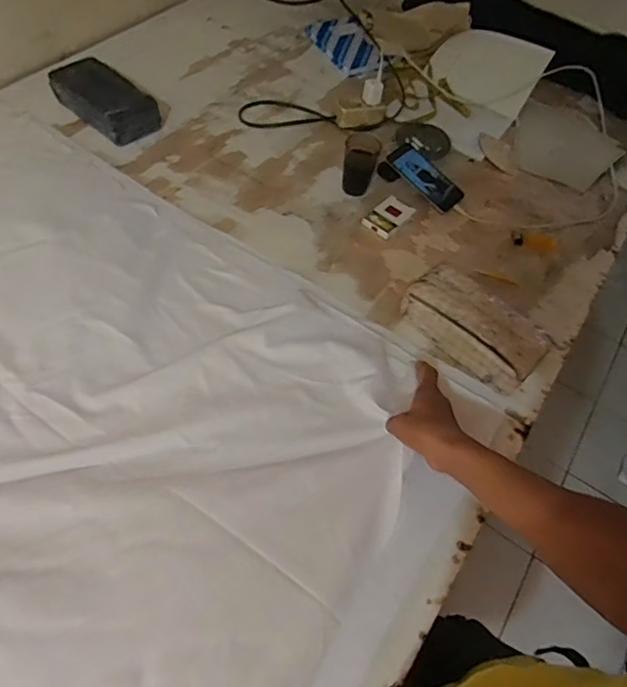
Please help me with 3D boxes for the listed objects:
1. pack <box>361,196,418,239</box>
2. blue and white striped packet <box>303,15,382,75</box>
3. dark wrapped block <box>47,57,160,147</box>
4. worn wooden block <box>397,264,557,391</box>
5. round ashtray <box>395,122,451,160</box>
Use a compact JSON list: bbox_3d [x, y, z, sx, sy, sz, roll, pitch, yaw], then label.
[{"bbox_3d":[0.143,-0.238,0.936,0.061,0.022,0.099,39,62,17],"label":"pack"},{"bbox_3d":[0.077,-0.731,1.244,0.132,0.037,0.223,-17,61,-16],"label":"blue and white striped packet"},{"bbox_3d":[-0.414,-0.488,1.013,0.122,0.068,0.219,-38,69,-25],"label":"dark wrapped block"},{"bbox_3d":[0.247,-0.026,0.782,0.213,0.069,0.105,40,62,18],"label":"worn wooden block"},{"bbox_3d":[0.234,-0.439,1.079,0.104,0.019,0.119,-37,69,-25],"label":"round ashtray"}]

